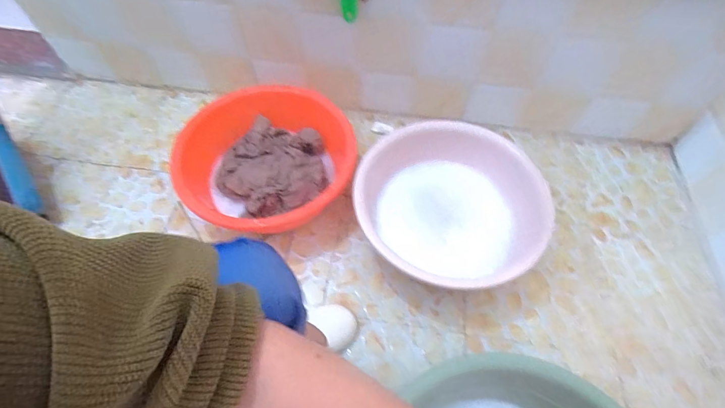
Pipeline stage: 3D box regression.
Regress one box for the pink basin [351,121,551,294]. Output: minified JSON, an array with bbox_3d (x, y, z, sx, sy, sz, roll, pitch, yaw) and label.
[{"bbox_3d":[0.172,0.012,0.820,0.376,0.173,0.399,-5,60,-4],"label":"pink basin"}]

